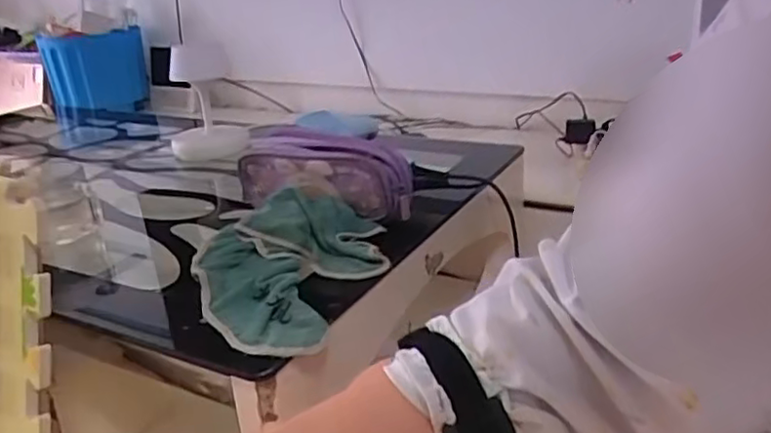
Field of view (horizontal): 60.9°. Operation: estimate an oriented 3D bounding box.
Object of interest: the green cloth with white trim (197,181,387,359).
[{"bbox_3d":[-0.105,0.041,0.678,0.181,0.051,0.246,7,25,24],"label":"green cloth with white trim"}]

